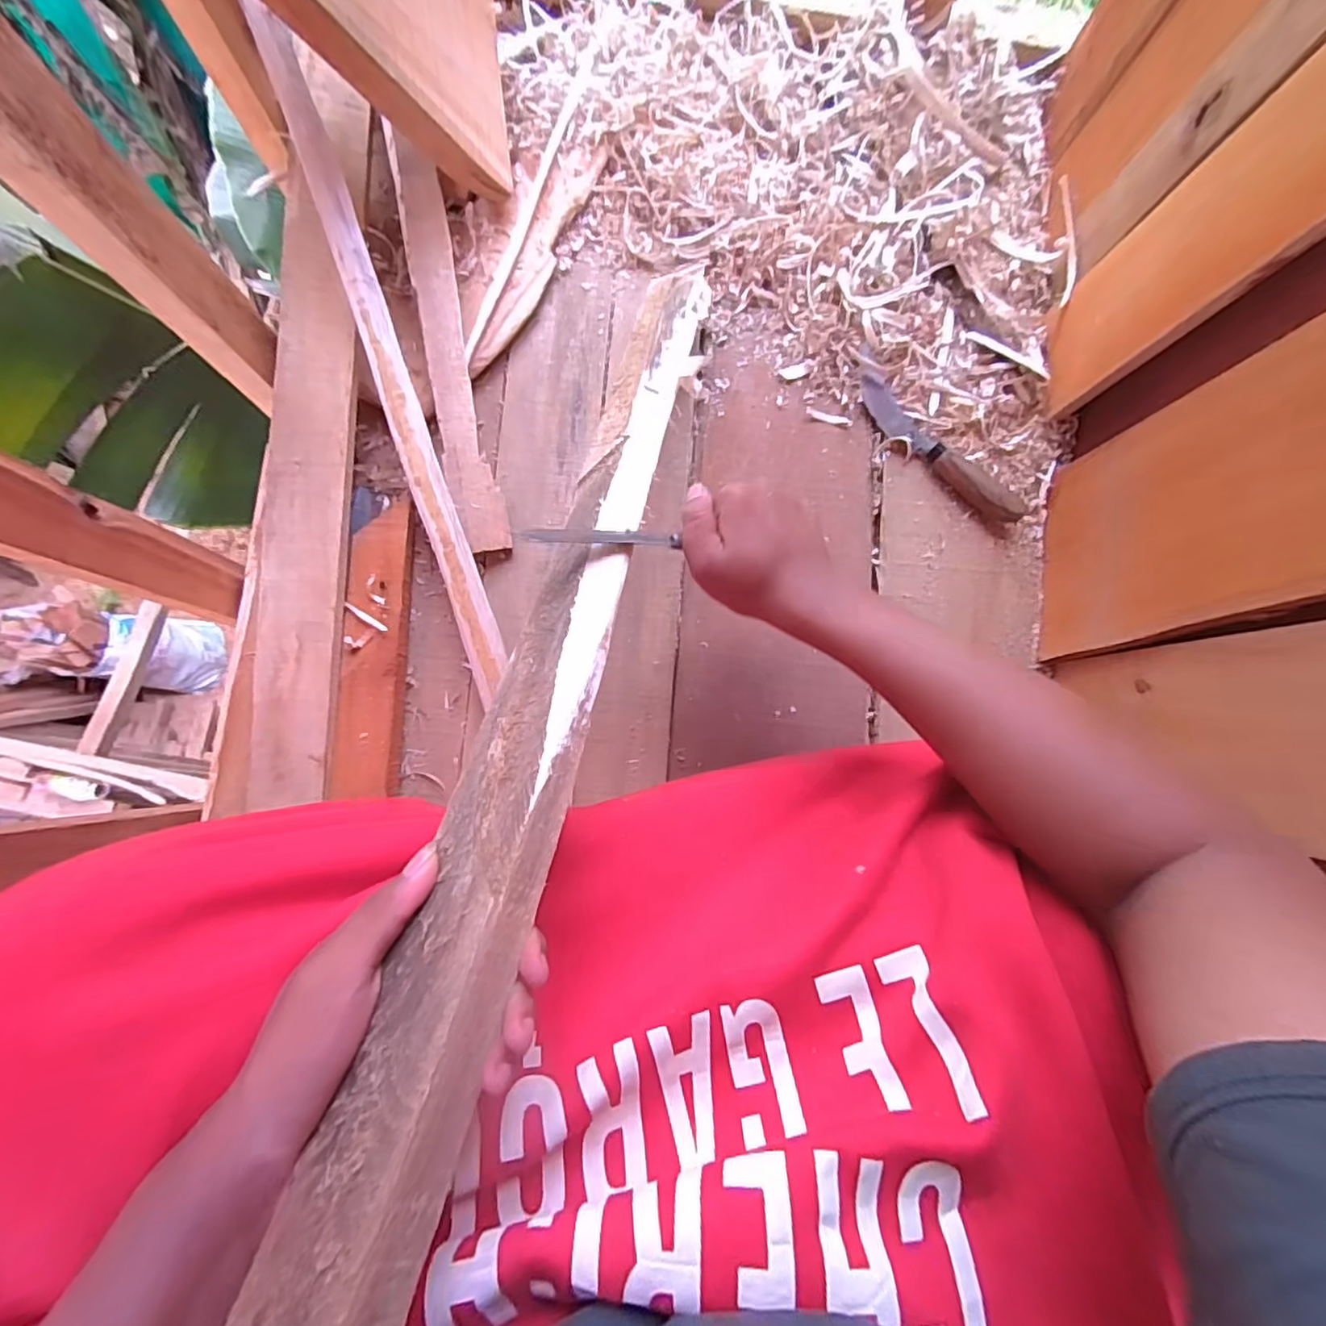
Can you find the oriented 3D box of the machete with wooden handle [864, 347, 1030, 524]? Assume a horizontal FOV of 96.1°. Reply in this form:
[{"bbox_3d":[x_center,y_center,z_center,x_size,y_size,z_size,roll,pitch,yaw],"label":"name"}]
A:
[{"bbox_3d":[0.247,-0.205,0.541,0.035,0.027,0.203,-43,86,-7],"label":"machete with wooden handle"}]

